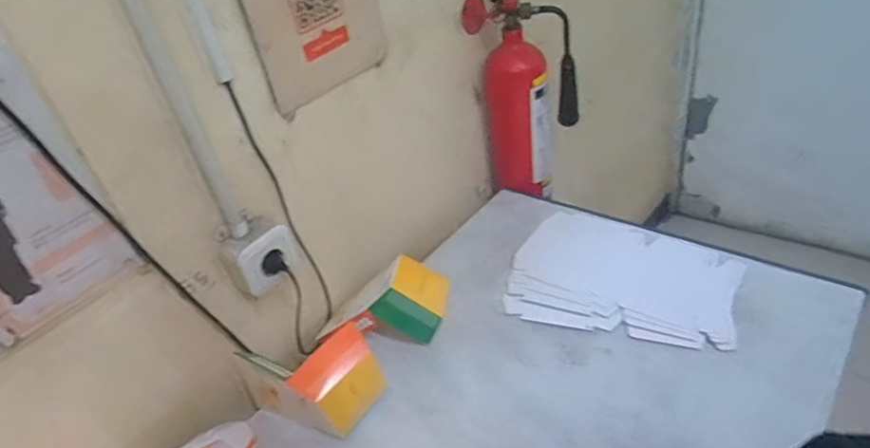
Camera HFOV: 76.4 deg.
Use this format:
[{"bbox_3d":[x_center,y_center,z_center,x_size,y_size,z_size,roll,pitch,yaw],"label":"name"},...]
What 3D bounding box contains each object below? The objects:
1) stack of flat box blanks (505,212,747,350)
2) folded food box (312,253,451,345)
[{"bbox_3d":[0.291,0.076,0.870,0.320,0.021,0.249,6,39,22],"label":"stack of flat box blanks"},{"bbox_3d":[-0.075,0.135,0.839,0.170,0.115,0.104,-42,16,27],"label":"folded food box"}]

